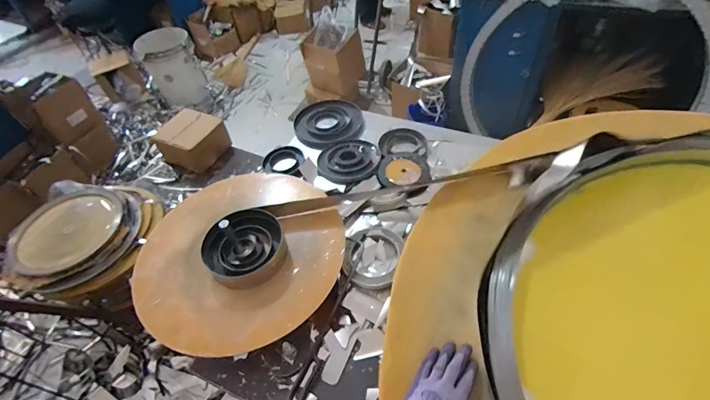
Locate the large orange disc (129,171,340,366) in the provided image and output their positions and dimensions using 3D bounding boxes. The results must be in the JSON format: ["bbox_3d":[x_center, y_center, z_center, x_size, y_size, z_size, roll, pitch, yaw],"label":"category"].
[{"bbox_3d":[-0.215,0.080,0.693,0.379,0.066,0.388,-3,50,3],"label":"large orange disc"}]

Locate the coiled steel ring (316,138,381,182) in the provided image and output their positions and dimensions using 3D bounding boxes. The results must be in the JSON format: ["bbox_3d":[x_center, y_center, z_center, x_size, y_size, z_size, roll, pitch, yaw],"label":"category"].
[{"bbox_3d":[-0.012,-0.102,0.901,0.141,0.024,0.154,-3,50,3],"label":"coiled steel ring"}]

